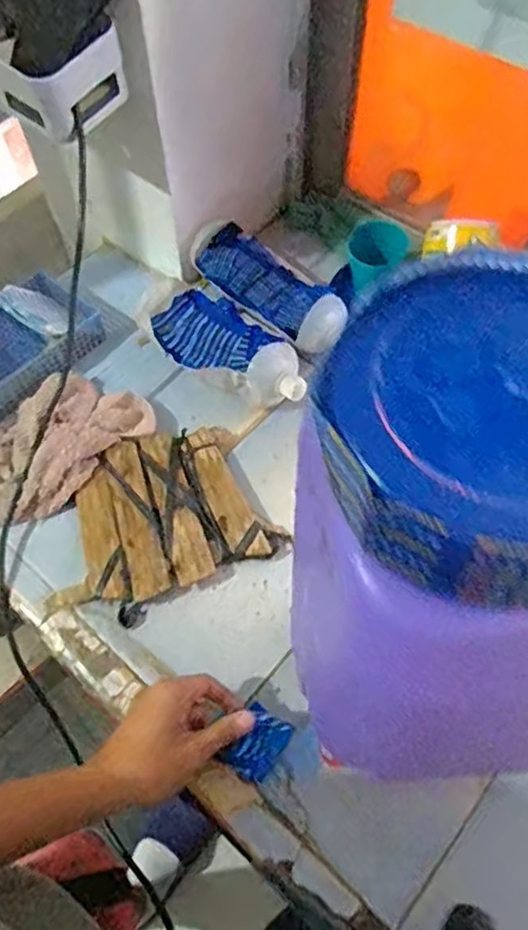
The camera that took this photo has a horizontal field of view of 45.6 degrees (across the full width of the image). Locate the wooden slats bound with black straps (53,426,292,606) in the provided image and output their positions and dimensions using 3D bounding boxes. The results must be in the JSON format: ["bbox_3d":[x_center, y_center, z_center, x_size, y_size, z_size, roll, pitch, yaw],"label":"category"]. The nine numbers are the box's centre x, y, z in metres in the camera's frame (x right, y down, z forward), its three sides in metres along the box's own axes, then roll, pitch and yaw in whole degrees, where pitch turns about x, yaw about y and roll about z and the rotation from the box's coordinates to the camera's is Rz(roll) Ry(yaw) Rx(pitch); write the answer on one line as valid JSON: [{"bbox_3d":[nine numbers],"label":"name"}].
[{"bbox_3d":[-0.117,0.053,0.676,0.214,0.022,0.184,-21,61,-12],"label":"wooden slats bound with black straps"}]

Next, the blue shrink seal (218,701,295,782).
[{"bbox_3d":[-0.004,0.232,0.520,0.040,0.007,0.054,36,73,1],"label":"blue shrink seal"}]

